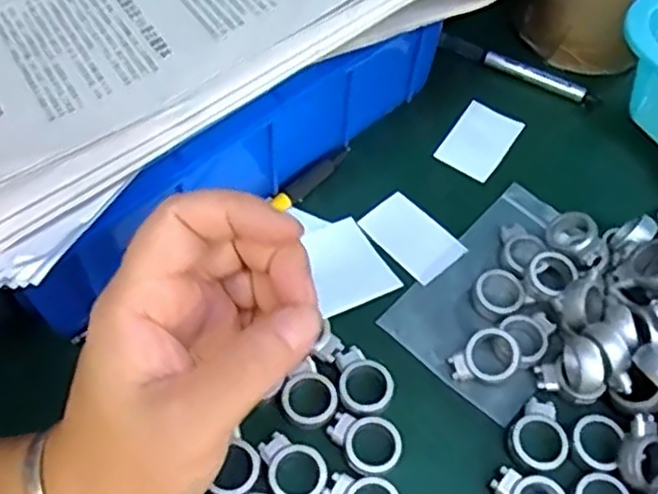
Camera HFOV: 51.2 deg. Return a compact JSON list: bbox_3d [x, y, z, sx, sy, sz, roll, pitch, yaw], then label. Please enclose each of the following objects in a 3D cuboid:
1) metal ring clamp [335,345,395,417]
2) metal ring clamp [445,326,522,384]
[{"bbox_3d":[0.015,0.065,0.330,0.034,0.005,0.027,40,65,20],"label":"metal ring clamp"},{"bbox_3d":[0.077,0.056,0.337,0.026,0.010,0.034,47,107,15],"label":"metal ring clamp"}]

